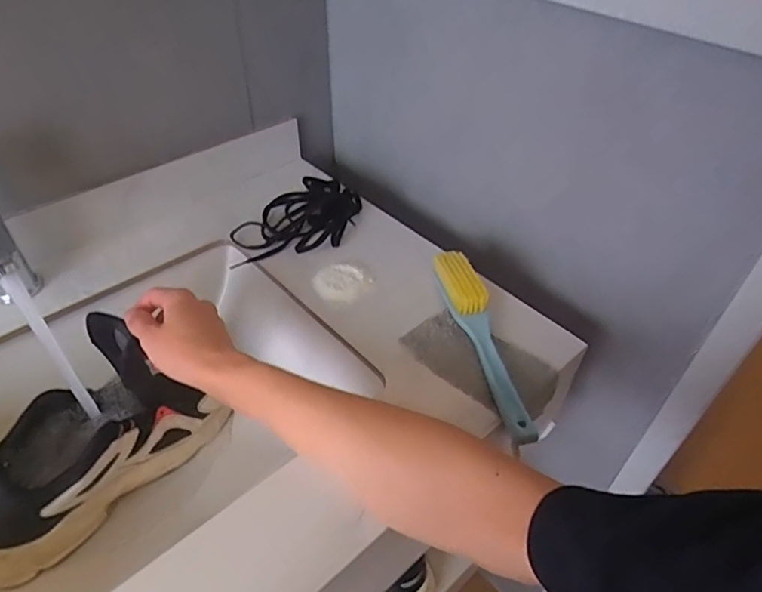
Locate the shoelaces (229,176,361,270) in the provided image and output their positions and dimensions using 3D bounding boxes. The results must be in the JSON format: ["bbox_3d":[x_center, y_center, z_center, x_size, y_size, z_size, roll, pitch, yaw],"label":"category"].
[{"bbox_3d":[-0.092,-0.097,0.661,0.108,0.015,0.180,31,51,27],"label":"shoelaces"}]

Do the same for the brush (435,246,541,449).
[{"bbox_3d":[0.097,0.038,0.520,0.036,0.033,0.231,-7,45,-8],"label":"brush"}]

